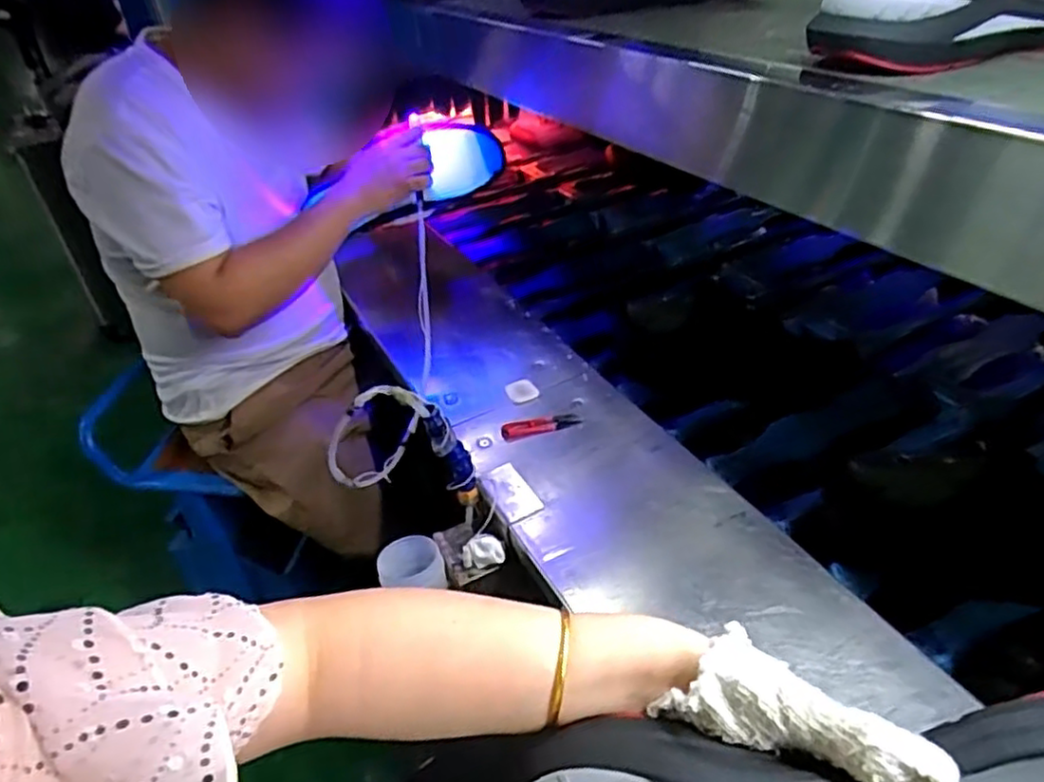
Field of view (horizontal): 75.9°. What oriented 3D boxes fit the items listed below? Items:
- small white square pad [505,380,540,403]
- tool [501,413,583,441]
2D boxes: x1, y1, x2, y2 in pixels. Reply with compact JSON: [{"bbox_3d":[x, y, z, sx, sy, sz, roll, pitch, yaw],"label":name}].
[{"bbox_3d":[0.000,-0.001,0.929,0.040,0.016,0.038,-15,39,-12],"label":"small white square pad"},{"bbox_3d":[0.024,0.045,0.871,0.100,0.009,0.032,-8,38,-4],"label":"tool"}]

